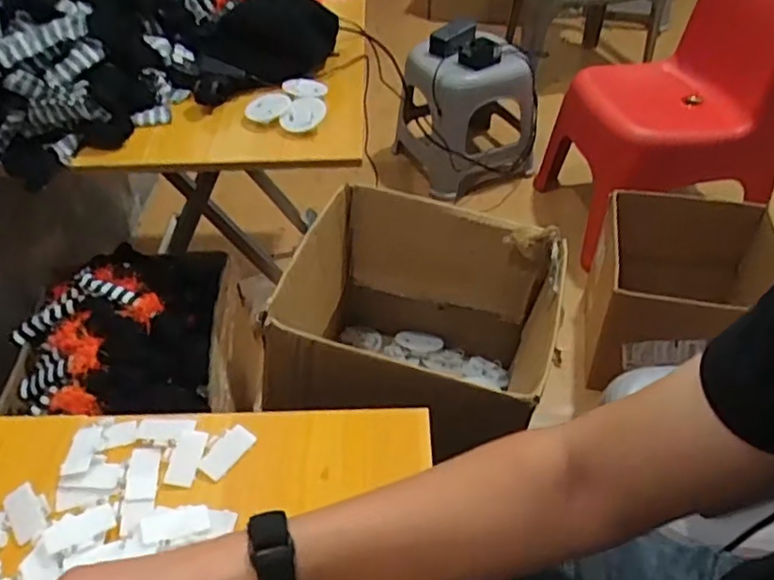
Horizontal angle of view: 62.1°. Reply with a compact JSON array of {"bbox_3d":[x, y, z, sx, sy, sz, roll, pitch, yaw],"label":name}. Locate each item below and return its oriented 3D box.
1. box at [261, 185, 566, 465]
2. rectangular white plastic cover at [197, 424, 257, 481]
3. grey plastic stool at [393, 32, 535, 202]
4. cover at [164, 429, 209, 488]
[{"bbox_3d":[0.035,0.057,0.786,0.311,0.258,0.295,10,45,13],"label":"box"},{"bbox_3d":[-0.131,0.132,0.528,0.025,0.007,0.047,25,50,26],"label":"rectangular white plastic cover"},{"bbox_3d":[0.200,-0.442,1.593,0.287,0.340,0.277,-14,45,-12],"label":"grey plastic stool"},{"bbox_3d":[-0.164,0.136,0.524,0.025,0.005,0.048,5,44,8],"label":"cover"}]

